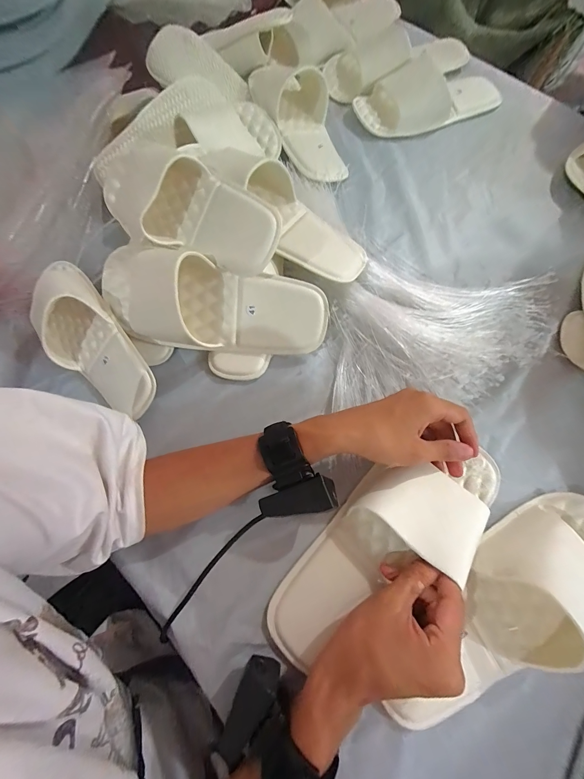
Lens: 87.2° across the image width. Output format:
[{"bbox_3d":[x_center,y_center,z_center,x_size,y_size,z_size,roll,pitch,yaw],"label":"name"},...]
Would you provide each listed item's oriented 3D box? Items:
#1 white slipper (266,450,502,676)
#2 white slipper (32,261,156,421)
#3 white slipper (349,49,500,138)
[{"bbox_3d":[0.091,0.149,0.304,0.269,0.061,0.106,-35,74,-1],"label":"white slipper"},{"bbox_3d":[-0.248,-0.056,0.358,0.094,0.088,0.212,-38,75,-10],"label":"white slipper"},{"bbox_3d":[0.240,-0.490,0.507,0.261,0.049,0.113,-23,73,-6],"label":"white slipper"}]

